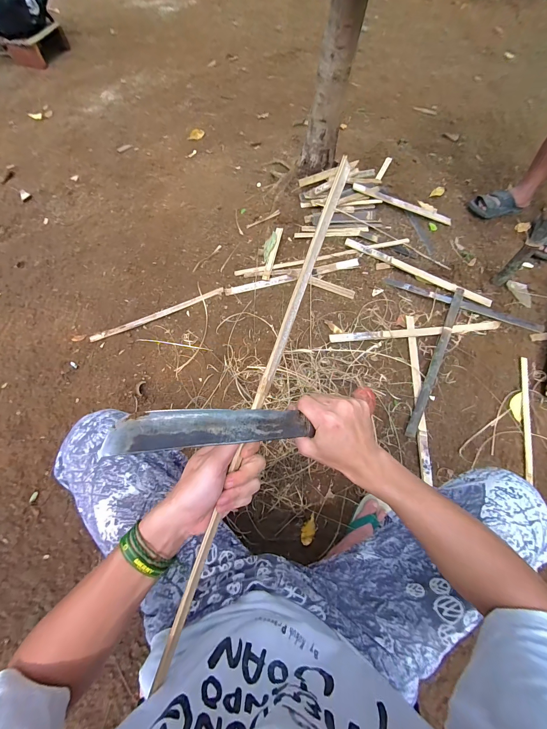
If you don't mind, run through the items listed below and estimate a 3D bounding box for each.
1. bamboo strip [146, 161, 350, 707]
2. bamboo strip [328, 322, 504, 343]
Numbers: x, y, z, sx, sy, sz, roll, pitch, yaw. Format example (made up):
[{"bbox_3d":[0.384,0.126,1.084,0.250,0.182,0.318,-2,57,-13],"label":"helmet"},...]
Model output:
[{"bbox_3d":[-0.012,0.037,0.344,0.006,0.022,0.637,13,81,45],"label":"bamboo strip"},{"bbox_3d":[0.492,-0.112,0.995,0.609,0.014,0.033,-5,65,-5],"label":"bamboo strip"}]

